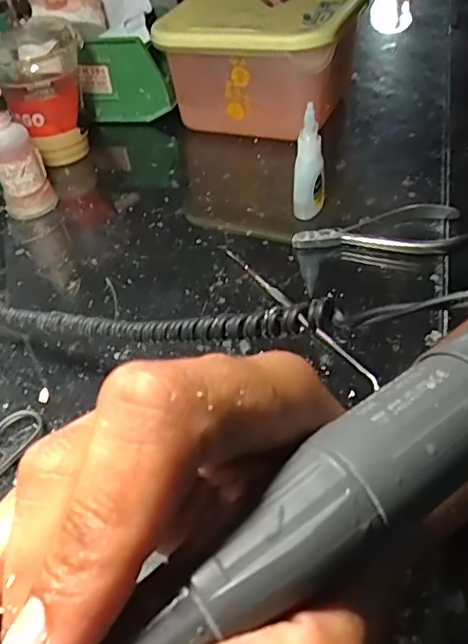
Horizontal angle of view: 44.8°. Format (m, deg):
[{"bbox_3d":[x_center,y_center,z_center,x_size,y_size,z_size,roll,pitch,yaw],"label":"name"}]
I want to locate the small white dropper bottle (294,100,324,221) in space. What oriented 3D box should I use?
[{"bbox_3d":[0.057,-0.120,0.433,0.024,0.086,0.018,0,44,9],"label":"small white dropper bottle"}]

